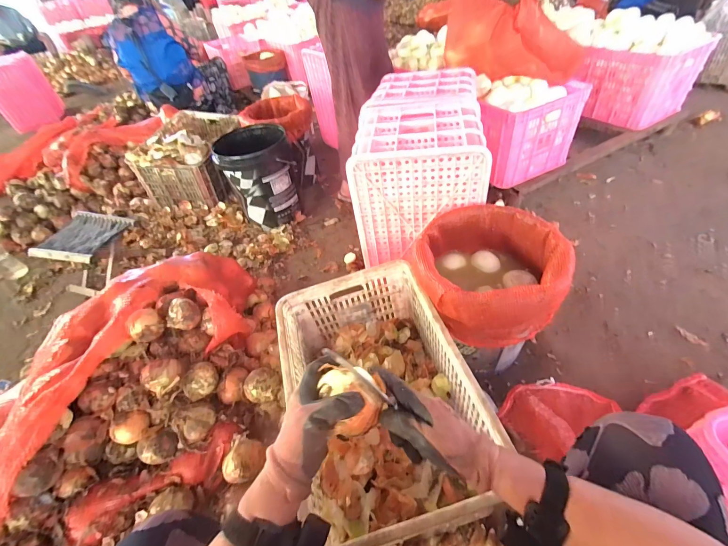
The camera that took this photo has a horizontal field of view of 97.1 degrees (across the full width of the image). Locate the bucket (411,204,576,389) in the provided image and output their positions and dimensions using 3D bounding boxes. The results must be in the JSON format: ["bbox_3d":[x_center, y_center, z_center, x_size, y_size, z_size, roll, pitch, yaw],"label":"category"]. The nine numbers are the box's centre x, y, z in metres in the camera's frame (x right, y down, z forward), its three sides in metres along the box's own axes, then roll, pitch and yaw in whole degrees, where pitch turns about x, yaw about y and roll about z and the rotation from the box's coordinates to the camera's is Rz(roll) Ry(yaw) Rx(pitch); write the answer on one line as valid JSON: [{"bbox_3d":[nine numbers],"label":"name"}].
[{"bbox_3d":[0.297,0.039,0.835,0.310,0.344,0.318,-4,46,4],"label":"bucket"}]

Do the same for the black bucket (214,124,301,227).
[{"bbox_3d":[-0.446,-0.422,1.406,0.290,0.344,0.261,-19,47,-11],"label":"black bucket"}]

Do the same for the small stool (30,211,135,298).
[{"bbox_3d":[-1.070,-0.080,1.284,0.294,0.210,0.249,9,48,15],"label":"small stool"}]

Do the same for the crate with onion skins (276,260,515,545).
[{"bbox_3d":[0.033,0.273,0.742,0.367,0.266,0.527,-18,47,-10],"label":"crate with onion skins"}]

